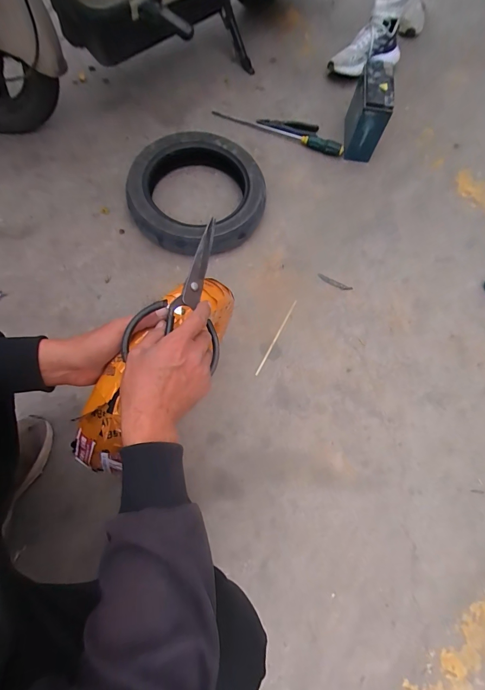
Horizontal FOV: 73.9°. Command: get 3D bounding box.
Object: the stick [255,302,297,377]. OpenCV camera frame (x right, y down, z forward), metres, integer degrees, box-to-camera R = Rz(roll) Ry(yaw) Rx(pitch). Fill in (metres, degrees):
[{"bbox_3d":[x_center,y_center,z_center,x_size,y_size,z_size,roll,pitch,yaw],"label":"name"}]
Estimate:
[{"bbox_3d":[0.083,-0.020,0.782,0.008,0.007,0.218,28,73,8],"label":"stick"}]

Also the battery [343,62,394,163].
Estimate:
[{"bbox_3d":[0.358,-0.671,0.928,0.094,0.162,0.186,10,71,2],"label":"battery"}]

